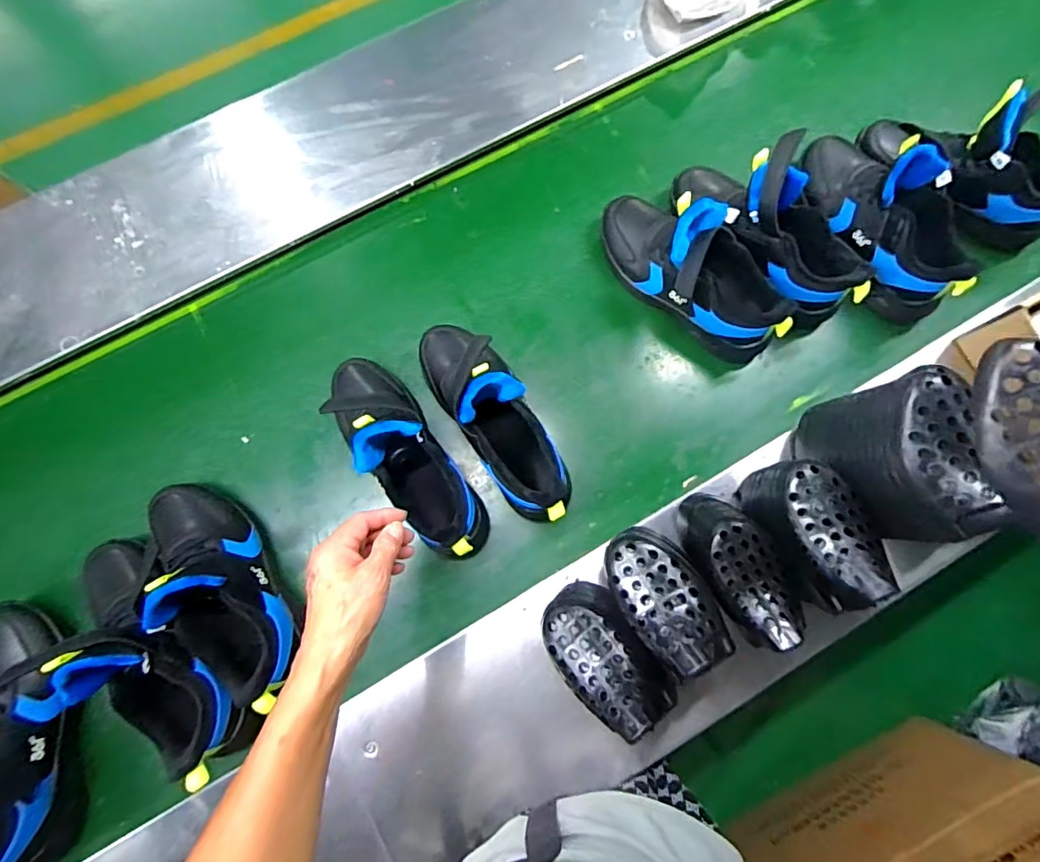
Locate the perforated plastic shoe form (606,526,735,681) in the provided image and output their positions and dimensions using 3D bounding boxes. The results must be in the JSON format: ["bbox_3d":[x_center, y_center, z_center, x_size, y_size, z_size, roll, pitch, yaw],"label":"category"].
[{"bbox_3d":[0.137,0.153,0.483,0.079,0.049,0.133,-25,76,-5],"label":"perforated plastic shoe form"}]

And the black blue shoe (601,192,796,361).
[{"bbox_3d":[0.226,-0.219,0.670,0.107,0.132,0.286,-44,83,-8],"label":"black blue shoe"}]

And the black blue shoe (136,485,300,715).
[{"bbox_3d":[-0.348,0.169,0.580,0.095,0.145,0.278,-33,81,-7],"label":"black blue shoe"}]

